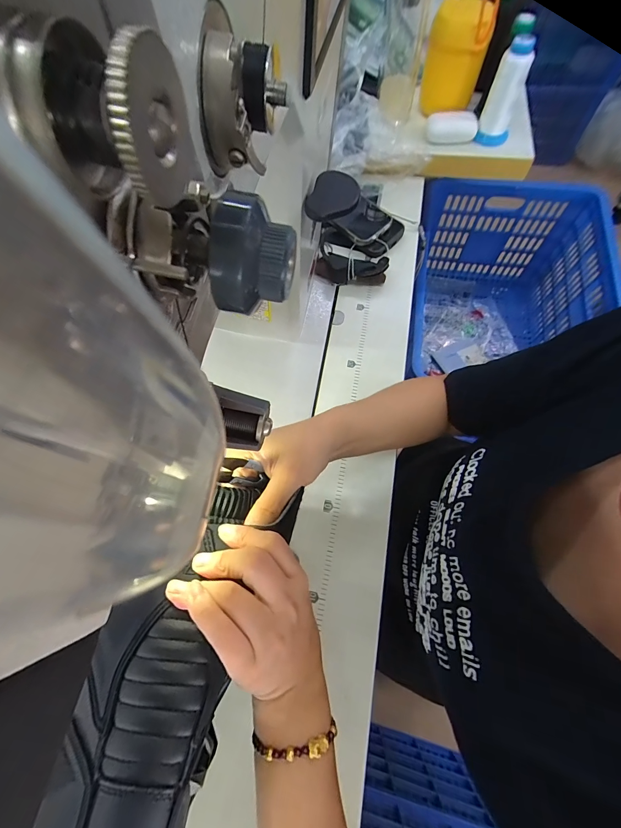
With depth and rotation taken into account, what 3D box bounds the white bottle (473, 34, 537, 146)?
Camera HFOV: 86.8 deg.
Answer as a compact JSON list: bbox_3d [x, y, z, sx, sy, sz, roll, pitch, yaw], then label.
[{"bbox_3d":[0.310,-0.503,0.519,0.056,0.122,0.048,22,72,12],"label":"white bottle"}]

